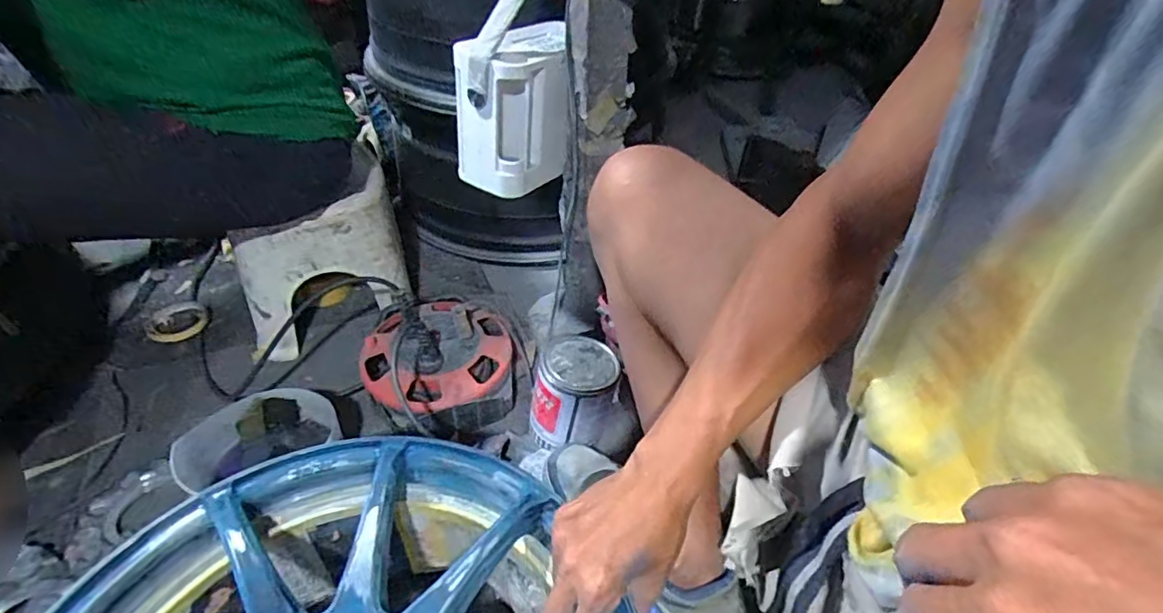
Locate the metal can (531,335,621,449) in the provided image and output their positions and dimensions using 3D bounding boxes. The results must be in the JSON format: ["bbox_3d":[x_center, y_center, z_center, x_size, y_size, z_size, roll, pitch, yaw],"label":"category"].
[{"bbox_3d":[-0.003,0.127,0.767,0.112,0.142,0.110,2,41,-2],"label":"metal can"}]

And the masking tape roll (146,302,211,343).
[{"bbox_3d":[-0.633,0.024,0.880,0.084,0.014,0.083,2,41,-2],"label":"masking tape roll"}]

